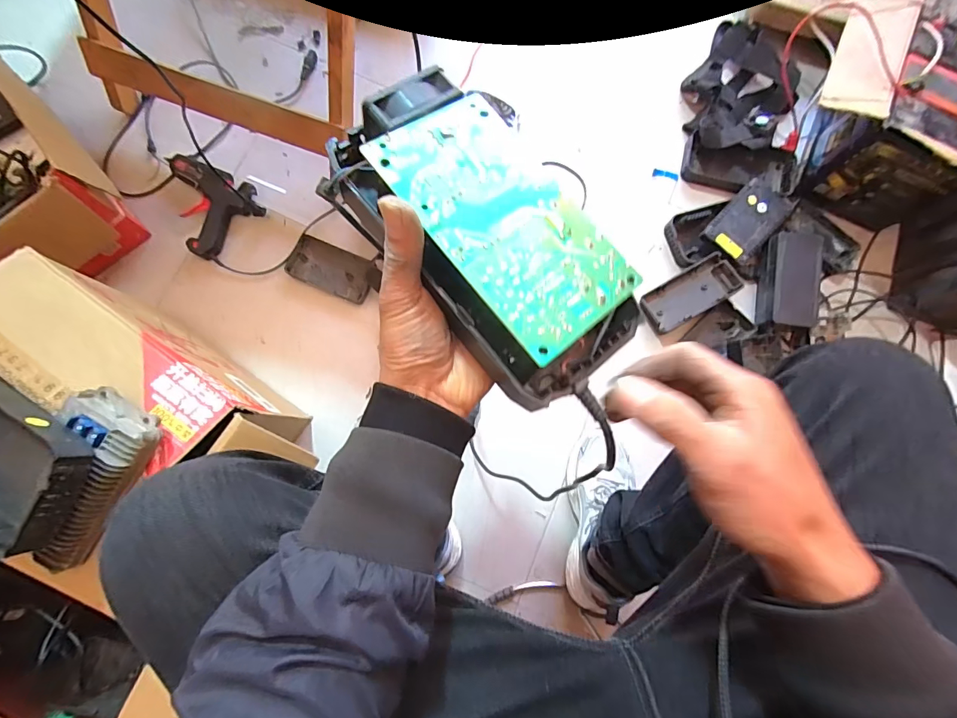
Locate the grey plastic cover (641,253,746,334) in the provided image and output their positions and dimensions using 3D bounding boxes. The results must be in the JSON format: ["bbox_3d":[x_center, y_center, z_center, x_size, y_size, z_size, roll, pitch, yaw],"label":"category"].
[{"bbox_3d":[0.392,-0.122,0.820,0.173,0.034,0.080,-32,83,5],"label":"grey plastic cover"}]

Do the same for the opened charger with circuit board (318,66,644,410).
[{"bbox_3d":[0.000,-0.070,0.277,0.112,0.060,0.206,-39,85,-20],"label":"opened charger with circuit board"}]

